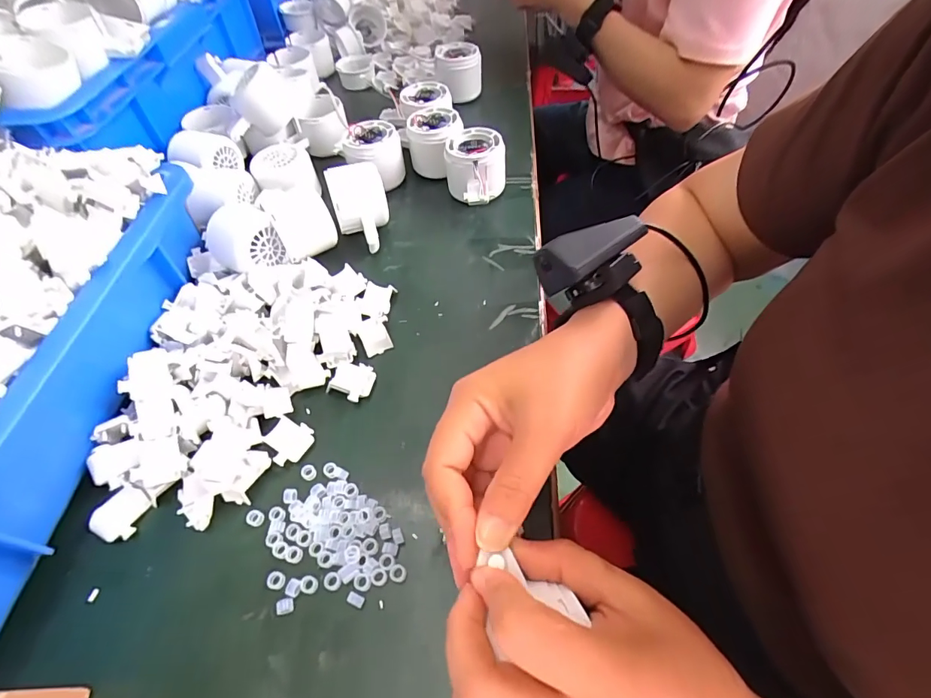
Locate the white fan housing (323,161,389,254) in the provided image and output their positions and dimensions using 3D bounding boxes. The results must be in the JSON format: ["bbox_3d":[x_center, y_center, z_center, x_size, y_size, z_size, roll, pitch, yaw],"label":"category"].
[{"bbox_3d":[-0.096,-0.131,0.413,0.047,0.054,0.070,-16,55,-8],"label":"white fan housing"}]

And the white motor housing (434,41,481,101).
[{"bbox_3d":[-0.008,-0.348,0.572,0.058,0.053,0.051,-1,55,2],"label":"white motor housing"}]

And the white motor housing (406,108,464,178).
[{"bbox_3d":[-0.030,-0.221,0.480,0.059,0.054,0.060,-1,55,2],"label":"white motor housing"}]

